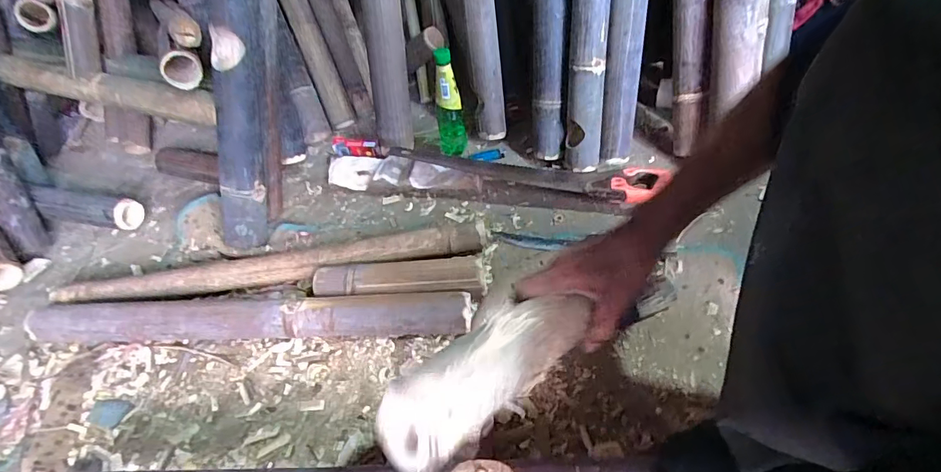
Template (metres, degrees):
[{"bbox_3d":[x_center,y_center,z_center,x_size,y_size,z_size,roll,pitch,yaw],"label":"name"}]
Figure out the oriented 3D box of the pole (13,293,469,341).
[{"bbox_3d":[-0.321,0.123,0.686,0.646,0.065,0.061,-3,46,3],"label":"pole"}]

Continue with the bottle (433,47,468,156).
[{"bbox_3d":[-0.041,-0.261,0.927,0.057,0.222,0.050,-8,45,-2],"label":"bottle"}]

